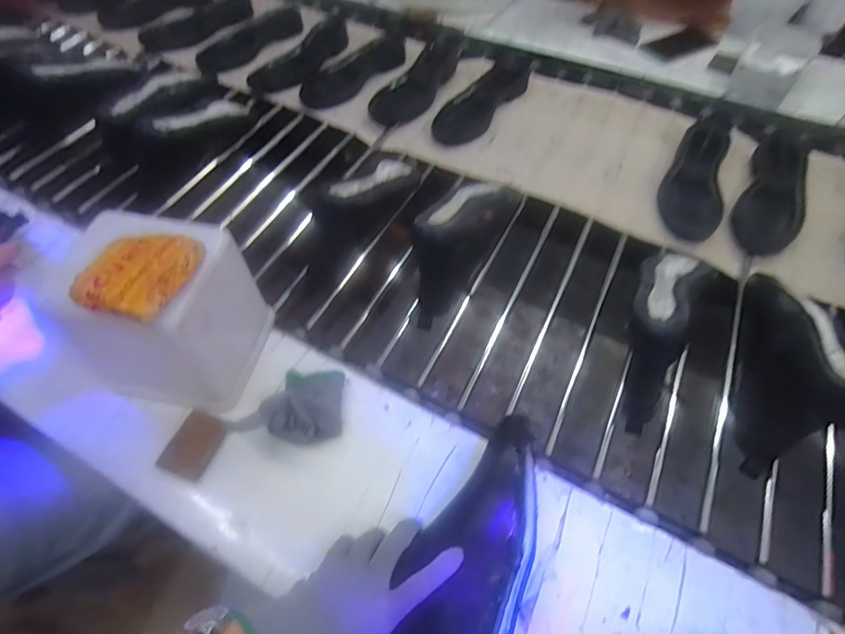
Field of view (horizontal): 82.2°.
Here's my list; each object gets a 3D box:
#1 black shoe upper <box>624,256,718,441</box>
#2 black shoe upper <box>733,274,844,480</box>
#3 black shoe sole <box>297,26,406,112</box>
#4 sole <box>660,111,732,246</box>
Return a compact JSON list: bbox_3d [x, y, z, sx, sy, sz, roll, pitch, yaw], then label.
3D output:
[{"bbox_3d":[0.292,-0.002,0.596,0.081,0.108,0.260,27,59,18],"label":"black shoe upper"},{"bbox_3d":[0.438,0.040,0.572,0.074,0.105,0.273,18,57,13],"label":"black shoe upper"},{"bbox_3d":[-0.141,-0.518,1.000,0.117,0.030,0.280,36,62,22],"label":"black shoe sole"},{"bbox_3d":[0.459,-0.237,0.801,0.096,0.037,0.278,22,58,15],"label":"sole"}]

